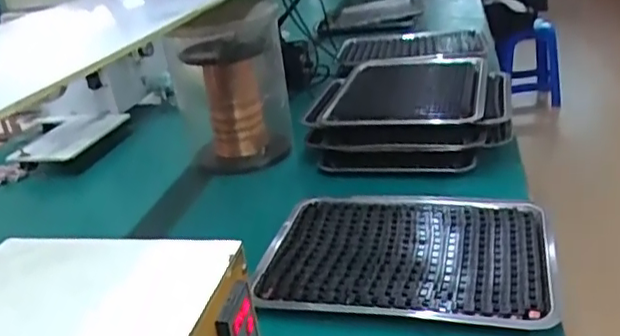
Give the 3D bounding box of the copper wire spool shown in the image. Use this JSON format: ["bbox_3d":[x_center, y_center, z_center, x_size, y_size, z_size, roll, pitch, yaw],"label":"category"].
[{"bbox_3d":[-0.152,-0.129,1.245,0.162,0.265,0.148,1,25,18],"label":"copper wire spool"}]

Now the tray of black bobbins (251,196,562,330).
[{"bbox_3d":[0.136,0.112,0.840,0.377,0.021,0.286,1,25,18],"label":"tray of black bobbins"}]

